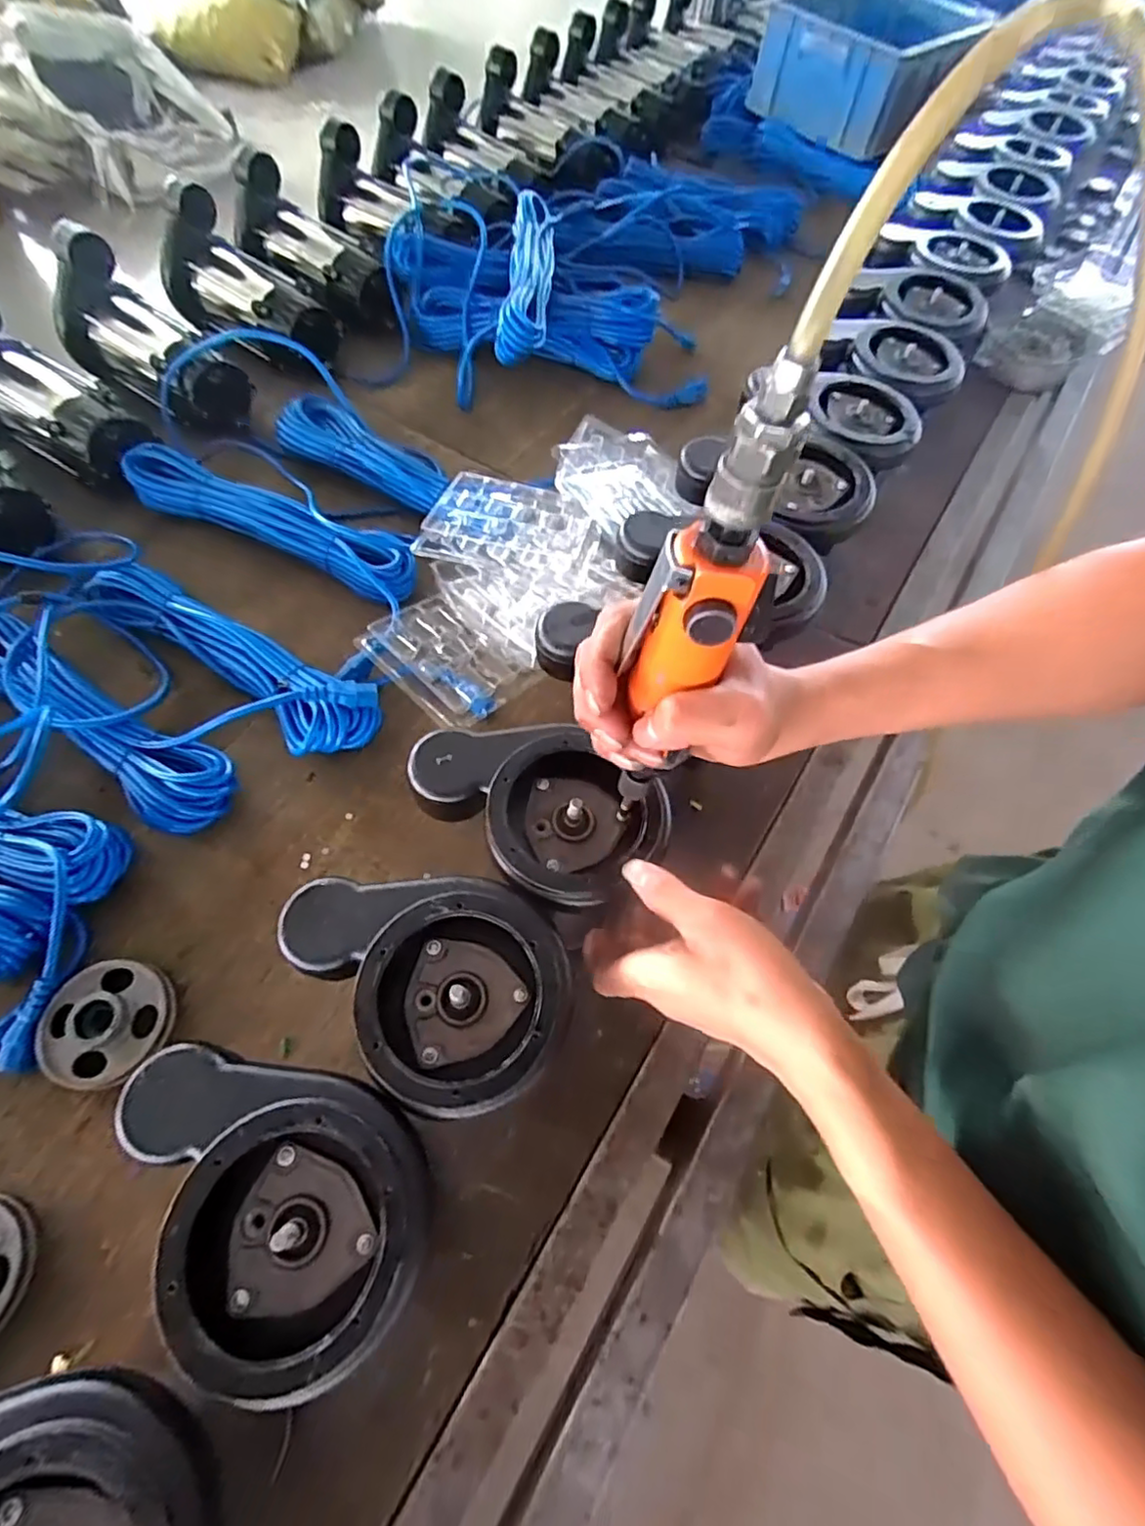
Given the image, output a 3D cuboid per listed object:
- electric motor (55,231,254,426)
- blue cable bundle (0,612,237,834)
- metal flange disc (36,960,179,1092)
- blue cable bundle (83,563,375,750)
[{"bbox_3d":[-0.528,-0.528,0.790,0.261,0.119,0.118,35,67,14],"label":"electric motor"},{"bbox_3d":[-0.455,-0.046,0.595,0.348,0.043,0.093,29,66,11],"label":"blue cable bundle"},{"bbox_3d":[-0.348,0.195,0.479,0.088,0.032,0.087,1,63,-2],"label":"metal flange disc"},{"bbox_3d":[-0.339,-0.107,0.627,0.334,0.058,0.094,28,66,11],"label":"blue cable bundle"}]

